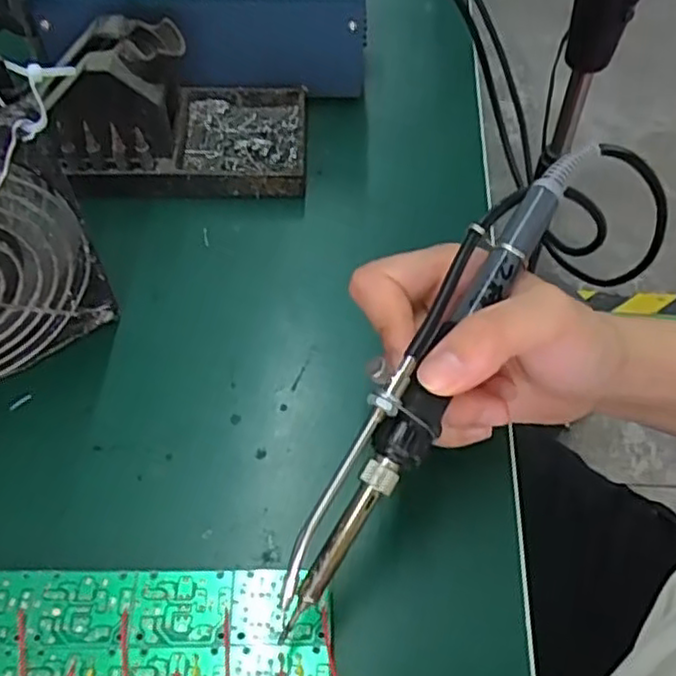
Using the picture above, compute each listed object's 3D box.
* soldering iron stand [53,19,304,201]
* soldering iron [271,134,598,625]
[{"bbox_3d":[-0.080,-0.125,0.372,0.123,0.070,0.075,0,56,-3],"label":"soldering iron stand"},{"bbox_3d":[0.036,0.005,0.244,0.022,0.020,0.201,29,75,15],"label":"soldering iron"}]

